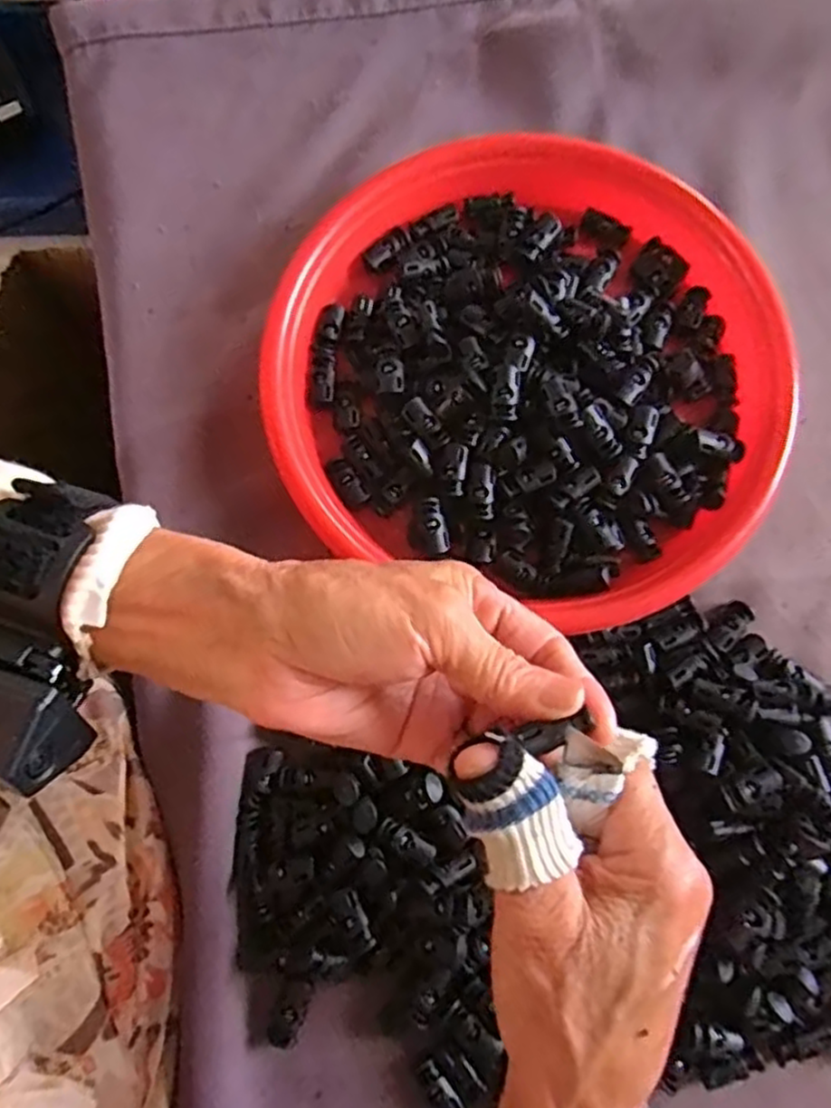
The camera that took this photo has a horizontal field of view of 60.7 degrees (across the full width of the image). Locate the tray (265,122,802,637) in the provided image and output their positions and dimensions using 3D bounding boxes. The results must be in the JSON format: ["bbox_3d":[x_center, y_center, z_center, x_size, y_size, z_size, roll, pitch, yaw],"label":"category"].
[{"bbox_3d":[0.062,-0.098,0.359,0.246,0.031,0.240,0,79,0],"label":"tray"}]

